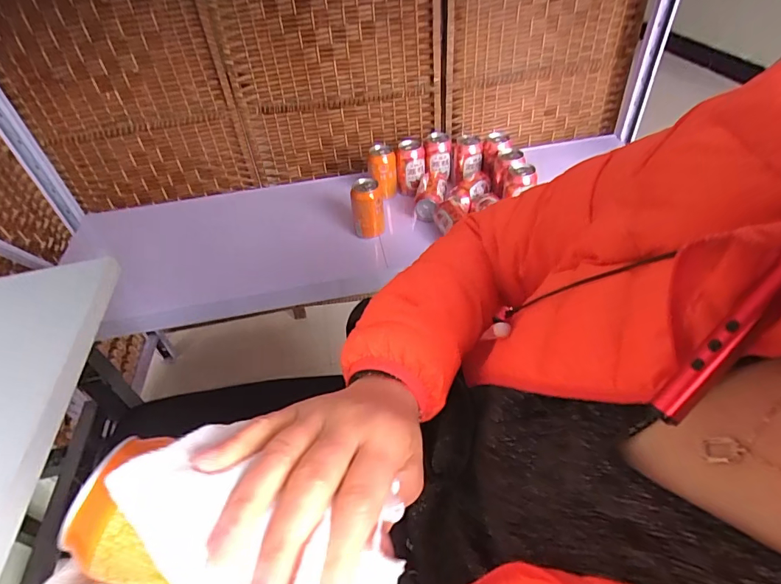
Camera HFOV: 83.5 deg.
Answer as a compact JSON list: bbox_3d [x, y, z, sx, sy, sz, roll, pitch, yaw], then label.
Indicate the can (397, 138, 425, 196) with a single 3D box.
[{"bbox_3d":[0.047,-0.287,1.031,0.064,0.132,0.054,-6,44,0],"label":"can"}]

